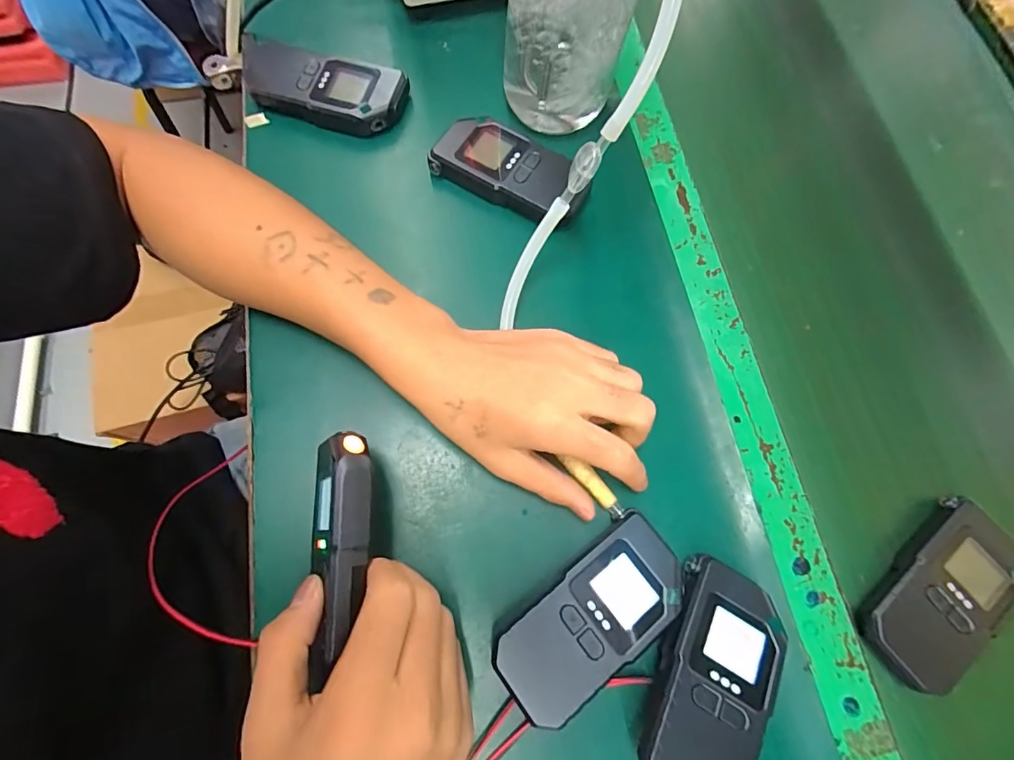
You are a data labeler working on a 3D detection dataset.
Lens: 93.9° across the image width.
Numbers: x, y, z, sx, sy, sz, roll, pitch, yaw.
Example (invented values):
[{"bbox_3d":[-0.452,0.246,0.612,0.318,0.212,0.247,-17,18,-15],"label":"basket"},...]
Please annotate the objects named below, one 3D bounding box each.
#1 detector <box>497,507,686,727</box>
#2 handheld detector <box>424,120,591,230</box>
[{"bbox_3d":[0.049,0.134,0.268,0.114,0.028,0.056,-40,77,-14],"label":"detector"},{"bbox_3d":[0.005,-0.159,0.362,0.115,0.025,0.057,27,72,6],"label":"handheld detector"}]

